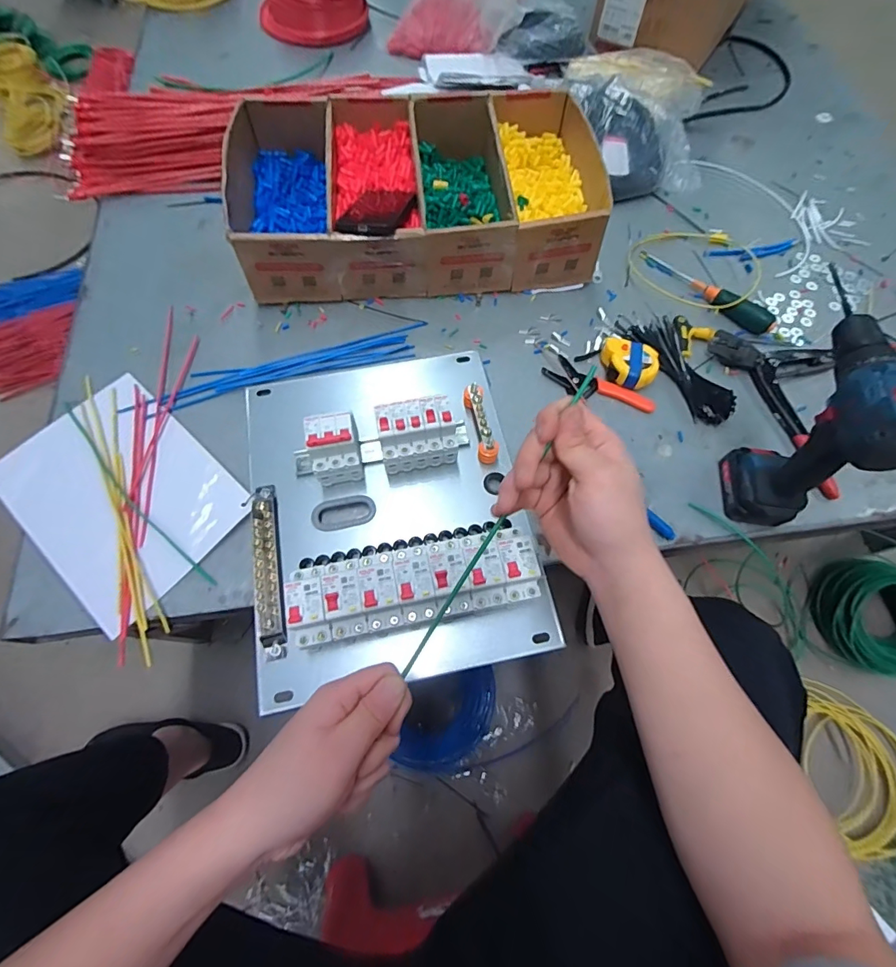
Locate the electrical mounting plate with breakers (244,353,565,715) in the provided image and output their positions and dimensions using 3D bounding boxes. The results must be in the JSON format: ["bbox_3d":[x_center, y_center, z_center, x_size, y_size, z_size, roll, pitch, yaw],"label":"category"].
[{"bbox_3d":[-0.075,0.010,0.535,0.322,0.095,0.399,-9,67,-5],"label":"electrical mounting plate with breakers"}]

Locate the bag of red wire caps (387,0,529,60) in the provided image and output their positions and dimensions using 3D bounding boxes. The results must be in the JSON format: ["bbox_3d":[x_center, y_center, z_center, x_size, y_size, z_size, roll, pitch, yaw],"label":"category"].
[{"bbox_3d":[0.011,-0.978,0.959,0.289,0.107,0.124,2,65,20],"label":"bag of red wire caps"}]

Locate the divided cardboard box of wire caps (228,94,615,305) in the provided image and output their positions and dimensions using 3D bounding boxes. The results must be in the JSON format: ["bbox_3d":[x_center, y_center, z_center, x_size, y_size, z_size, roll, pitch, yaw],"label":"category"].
[{"bbox_3d":[-0.049,-0.450,0.713,0.539,0.117,0.325,-6,67,-4],"label":"divided cardboard box of wire caps"}]

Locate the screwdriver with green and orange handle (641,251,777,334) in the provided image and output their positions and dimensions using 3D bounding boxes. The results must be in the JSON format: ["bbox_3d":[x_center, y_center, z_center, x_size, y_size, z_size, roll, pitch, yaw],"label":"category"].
[{"bbox_3d":[0.402,-0.304,0.711,0.230,0.033,0.038,41,72,15],"label":"screwdriver with green and orange handle"}]

